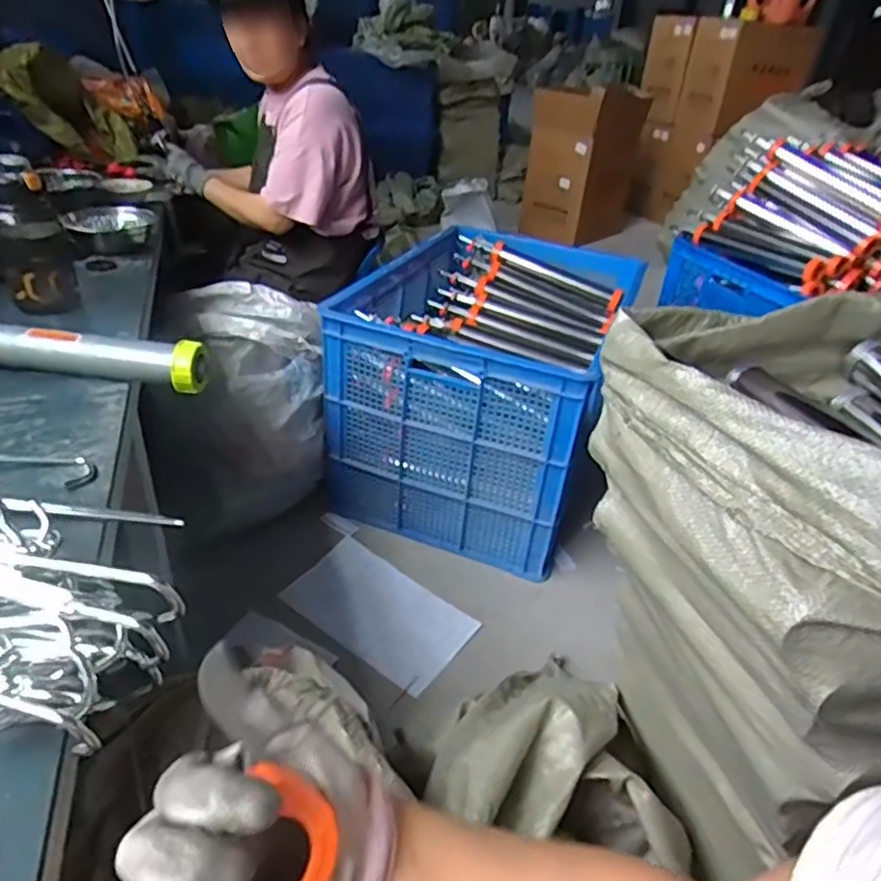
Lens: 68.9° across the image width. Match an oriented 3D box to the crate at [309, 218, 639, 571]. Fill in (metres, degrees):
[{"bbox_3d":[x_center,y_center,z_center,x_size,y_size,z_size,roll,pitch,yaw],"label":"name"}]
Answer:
[{"bbox_3d":[0.115,-0.164,1.640,0.618,0.488,0.851,16,35,15],"label":"crate"}]

